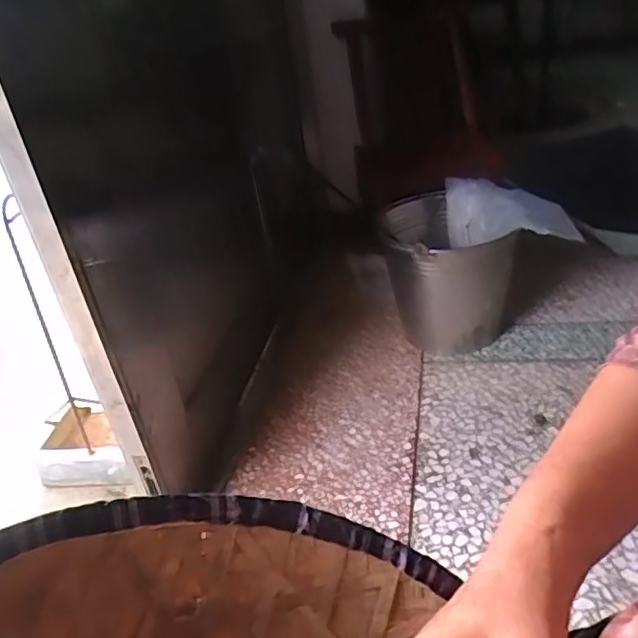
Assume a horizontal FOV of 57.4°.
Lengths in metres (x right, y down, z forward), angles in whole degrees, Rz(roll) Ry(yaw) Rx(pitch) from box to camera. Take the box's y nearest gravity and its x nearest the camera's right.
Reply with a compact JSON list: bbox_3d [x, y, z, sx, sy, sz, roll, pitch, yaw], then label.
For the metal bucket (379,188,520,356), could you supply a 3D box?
[{"bbox_3d":[0.268,-0.097,1.354,0.286,0.293,0.286,2,33,-1],"label":"metal bucket"}]

